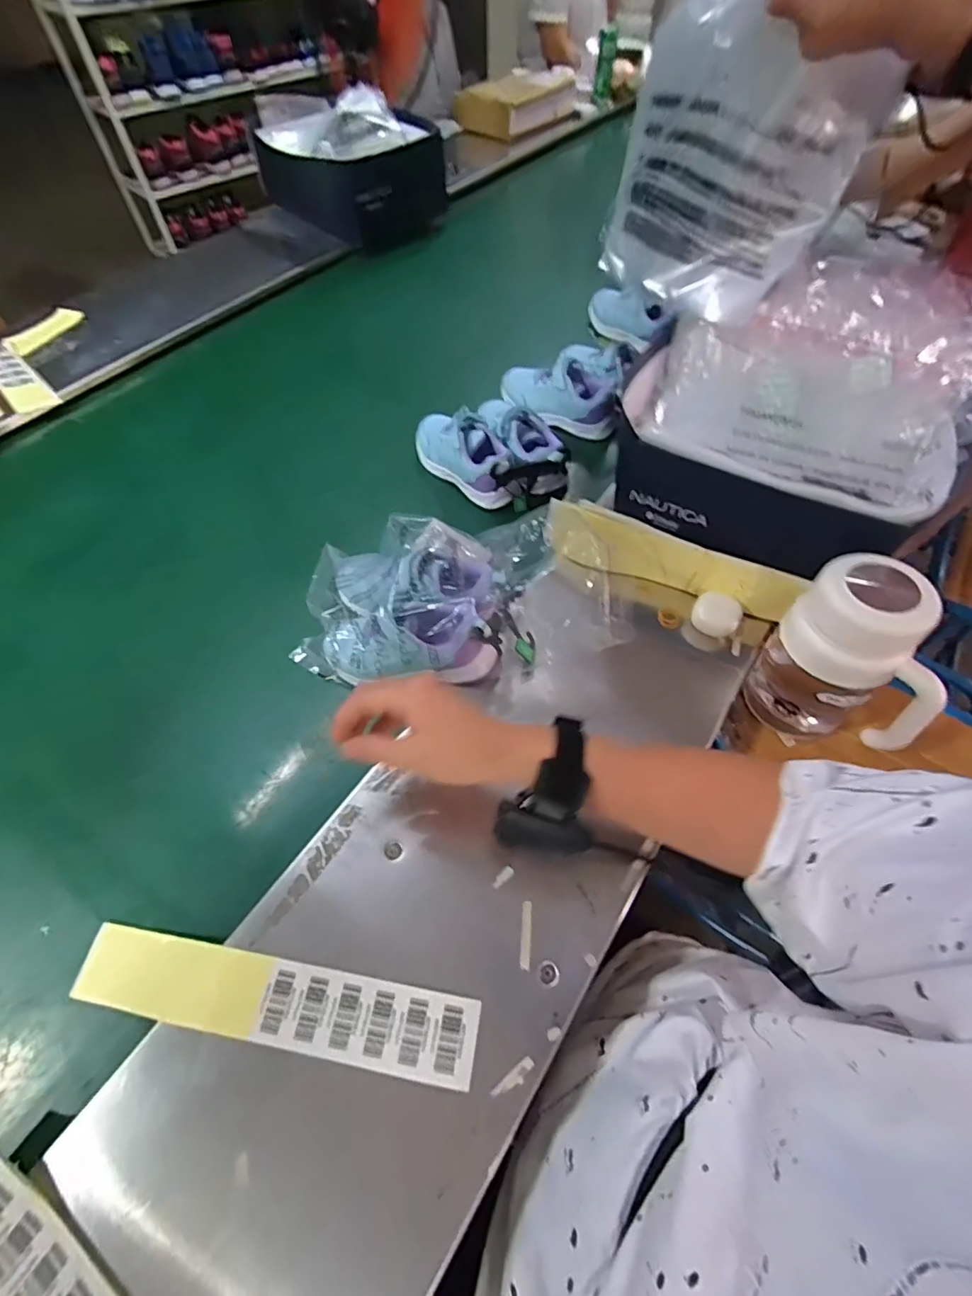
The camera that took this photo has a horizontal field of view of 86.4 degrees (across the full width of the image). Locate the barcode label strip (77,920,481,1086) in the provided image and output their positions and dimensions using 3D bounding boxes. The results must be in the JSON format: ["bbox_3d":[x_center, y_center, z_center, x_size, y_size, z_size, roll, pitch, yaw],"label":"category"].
[{"bbox_3d":[-0.160,0.261,0.386,0.310,0.020,0.052,9,56,6],"label":"barcode label strip"}]

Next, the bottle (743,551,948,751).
[{"bbox_3d":[0.342,0.022,0.487,0.084,0.188,0.143,-27,61,-16],"label":"bottle"}]

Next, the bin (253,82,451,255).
[{"bbox_3d":[-0.271,-1.004,1.098,0.296,0.174,0.338,-28,61,-16],"label":"bin"}]

